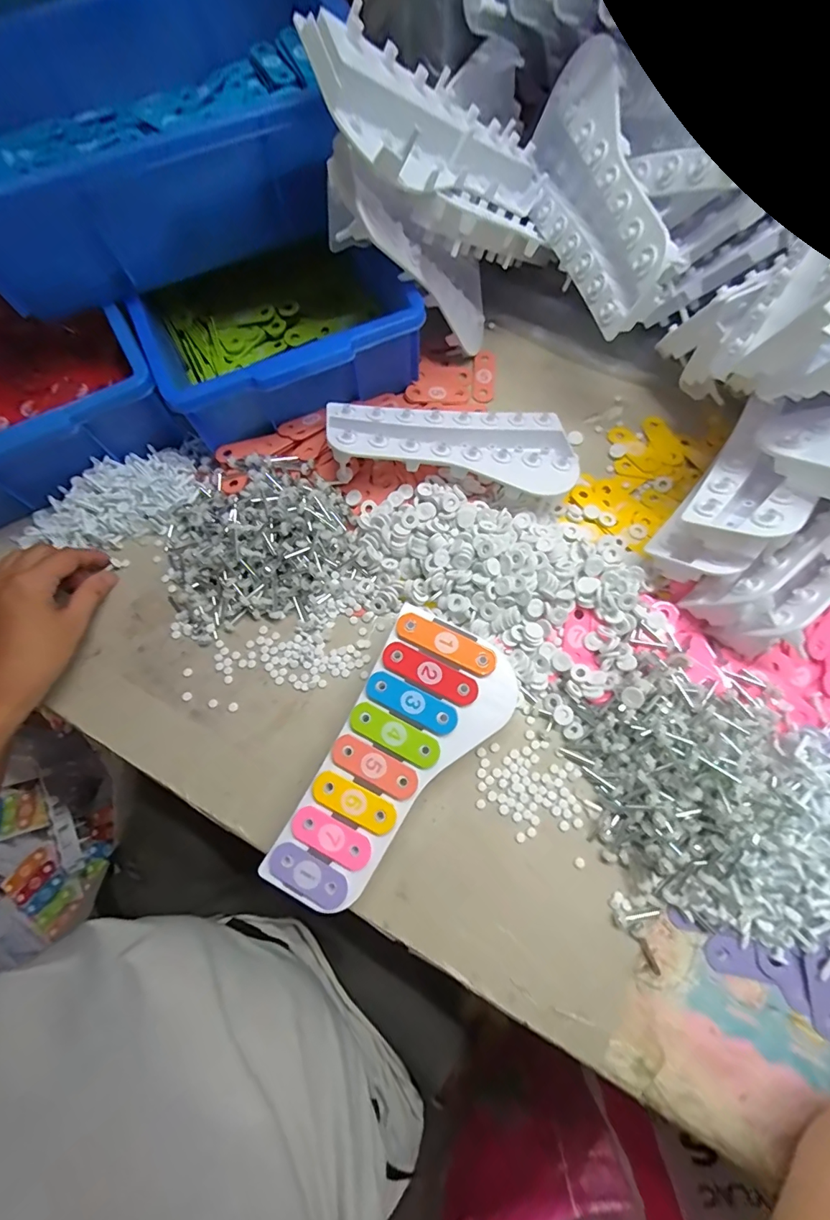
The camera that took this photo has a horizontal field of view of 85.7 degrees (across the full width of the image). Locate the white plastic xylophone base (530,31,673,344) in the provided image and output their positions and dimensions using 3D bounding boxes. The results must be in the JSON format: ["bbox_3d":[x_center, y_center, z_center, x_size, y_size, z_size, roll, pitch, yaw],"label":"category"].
[{"bbox_3d":[0.154,-0.355,0.382,0.032,0.092,0.248,-5,80,-24],"label":"white plastic xylophone base"}]

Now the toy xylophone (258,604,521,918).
[{"bbox_3d":[-0.017,0.115,0.352,0.116,0.036,0.229,33,76,9],"label":"toy xylophone"}]

